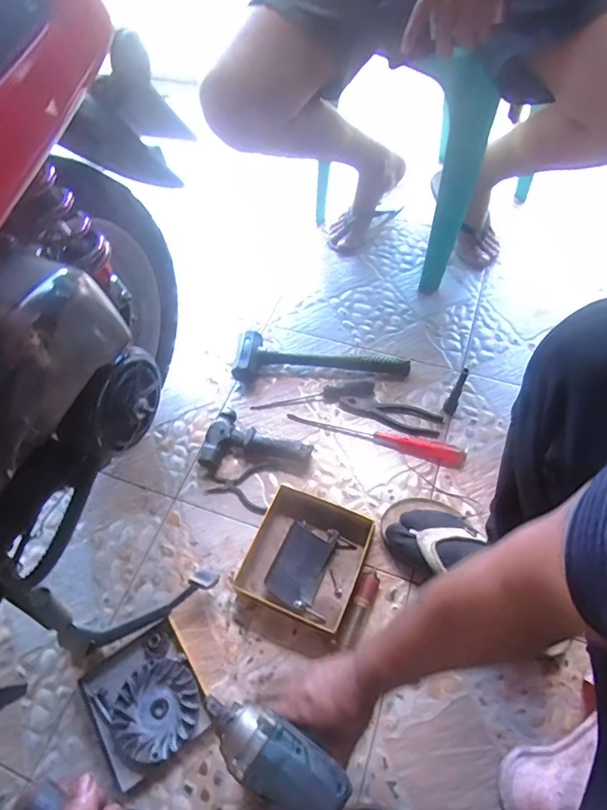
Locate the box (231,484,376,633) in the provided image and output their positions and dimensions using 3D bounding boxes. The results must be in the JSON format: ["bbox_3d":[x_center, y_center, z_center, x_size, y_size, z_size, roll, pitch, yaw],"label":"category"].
[{"bbox_3d":[0.003,0.228,0.727,0.169,0.052,0.173,19,62,15],"label":"box"}]

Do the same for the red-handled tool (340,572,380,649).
[{"bbox_3d":[0.081,0.295,0.689,0.025,0.027,0.103,20,62,16],"label":"red-handled tool"}]

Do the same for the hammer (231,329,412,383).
[{"bbox_3d":[0.037,-0.090,0.935,0.344,0.047,0.100,2,59,6],"label":"hammer"}]

